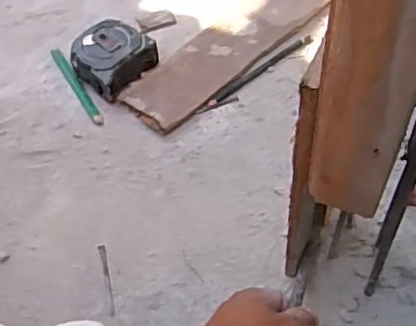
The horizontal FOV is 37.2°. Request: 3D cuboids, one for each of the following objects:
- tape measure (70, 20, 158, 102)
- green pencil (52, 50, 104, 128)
[{"bbox_3d":[-0.113,-0.122,0.715,0.079,0.040,0.083,35,64,25],"label":"tape measure"},{"bbox_3d":[-0.154,-0.091,0.719,0.011,0.007,0.133,-27,57,-14],"label":"green pencil"}]

